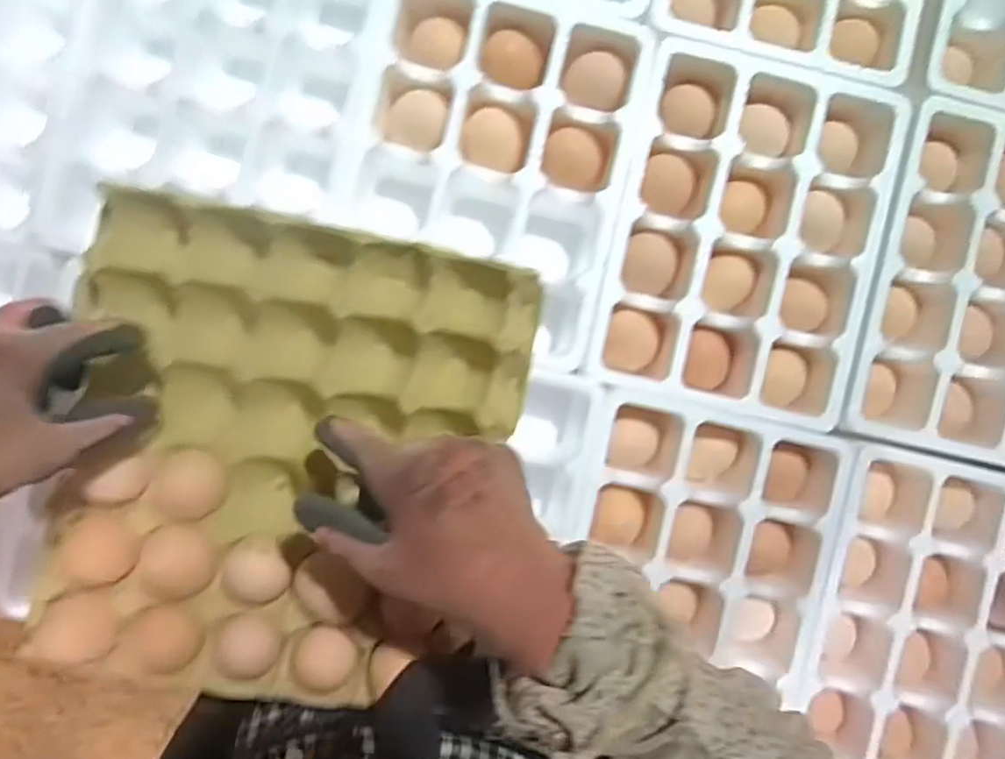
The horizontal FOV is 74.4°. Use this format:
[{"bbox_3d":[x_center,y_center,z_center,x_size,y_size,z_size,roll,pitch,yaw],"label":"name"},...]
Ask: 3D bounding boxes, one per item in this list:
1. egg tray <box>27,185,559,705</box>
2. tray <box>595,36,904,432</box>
[{"bbox_3d":[-0.136,0.049,0.419,0.271,0.043,0.290,10,89,-3],"label":"egg tray"},{"bbox_3d":[0.169,-0.098,0.480,0.183,0.058,0.239,11,92,-3],"label":"tray"}]

